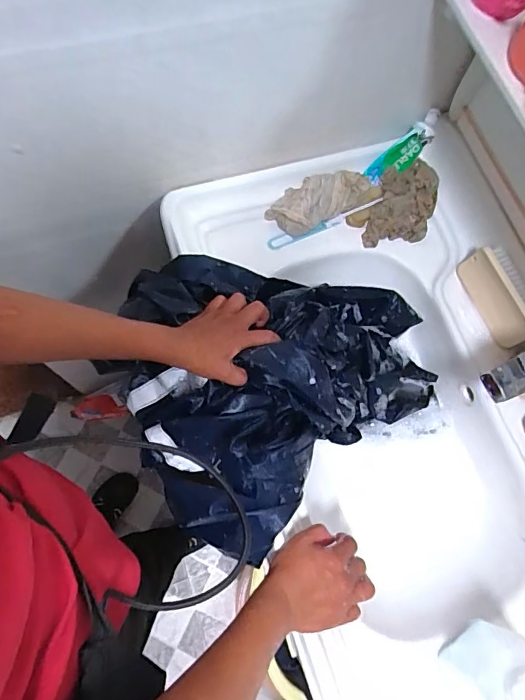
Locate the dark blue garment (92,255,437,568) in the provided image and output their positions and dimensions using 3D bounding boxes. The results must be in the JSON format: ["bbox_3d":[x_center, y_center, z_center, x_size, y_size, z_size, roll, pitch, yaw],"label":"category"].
[{"bbox_3d":[0.024,0.012,0.657,0.429,0.220,0.356,-35,76,-11],"label":"dark blue garment"}]

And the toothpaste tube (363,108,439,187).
[{"bbox_3d":[0.222,-0.313,0.719,0.137,0.040,0.031,-40,76,15],"label":"toothpaste tube"}]

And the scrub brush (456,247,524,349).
[{"bbox_3d":[0.340,-0.079,0.650,0.039,0.075,0.138,-8,69,-36],"label":"scrub brush"}]

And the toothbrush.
[{"bbox_3d":[0.096,-0.197,0.715,0.193,0.016,0.016,-23,75,-12],"label":"toothbrush"}]

